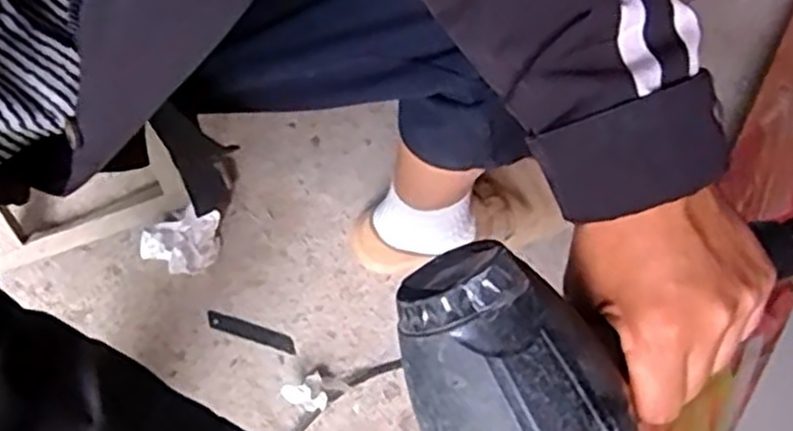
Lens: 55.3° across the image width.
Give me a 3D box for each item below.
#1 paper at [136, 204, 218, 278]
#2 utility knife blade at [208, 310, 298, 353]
[{"bbox_3d":[-0.226,0.025,0.795,0.074,0.051,0.073,17,72,5],"label":"paper"},{"bbox_3d":[-0.153,0.123,0.796,0.098,0.004,0.018,17,72,5],"label":"utility knife blade"}]

